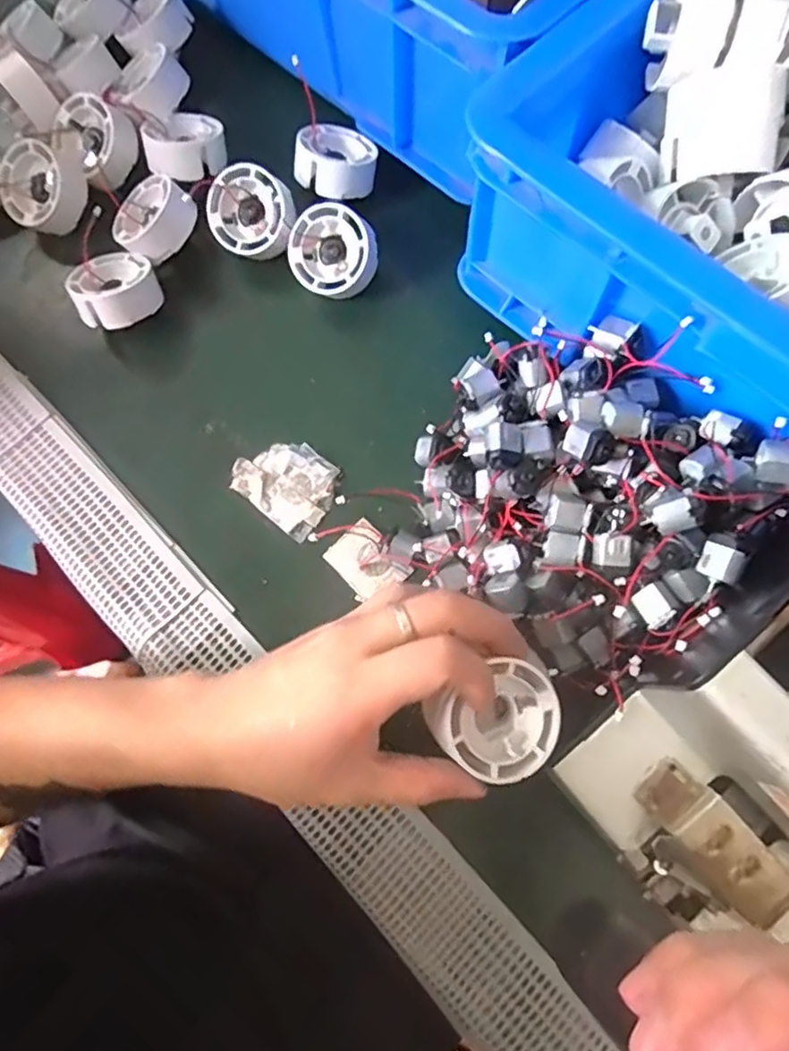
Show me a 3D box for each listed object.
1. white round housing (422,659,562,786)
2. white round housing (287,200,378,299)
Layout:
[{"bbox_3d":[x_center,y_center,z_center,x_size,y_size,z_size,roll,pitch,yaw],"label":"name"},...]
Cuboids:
[{"bbox_3d":[0.045,0.090,0.289,0.056,0.028,0.048,-29,91,-14],"label":"white round housing"},{"bbox_3d":[-0.040,-0.179,0.410,0.054,0.020,0.055,-5,94,12],"label":"white round housing"}]

